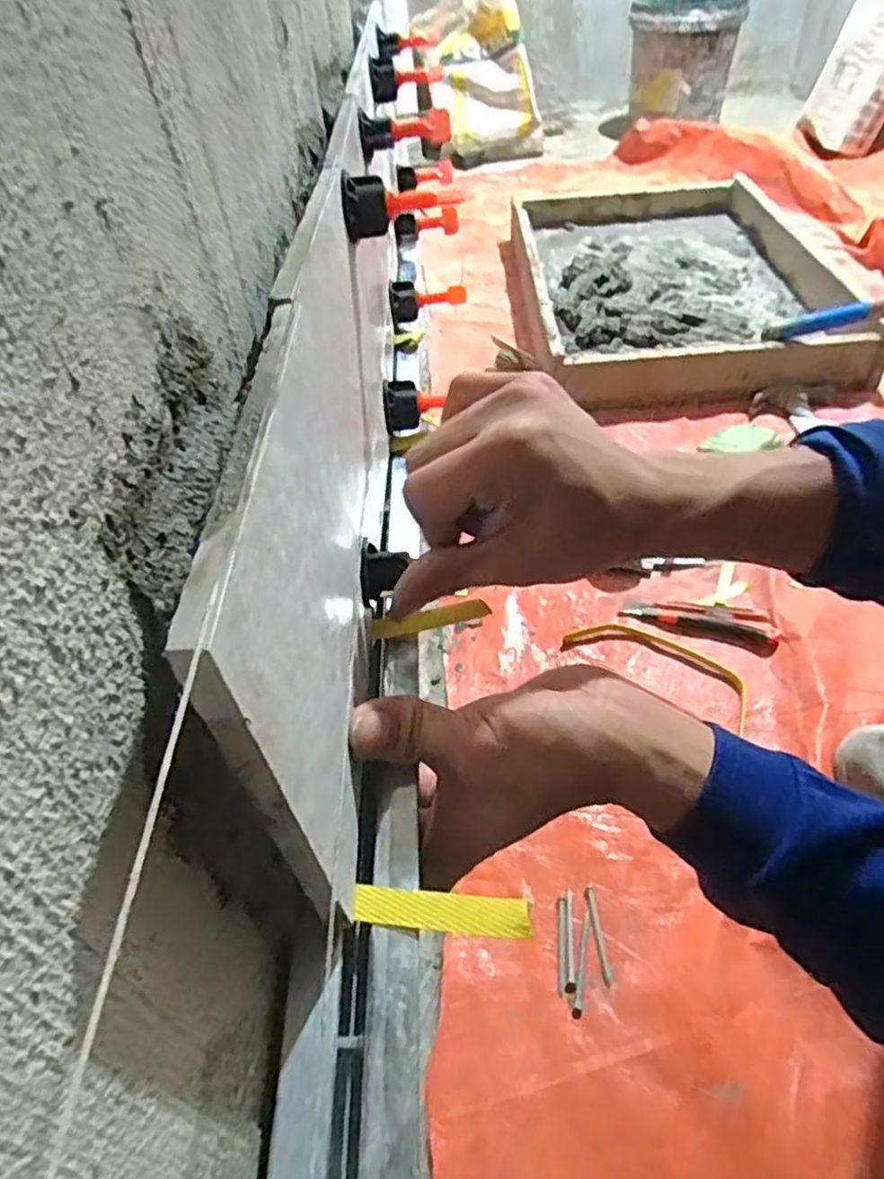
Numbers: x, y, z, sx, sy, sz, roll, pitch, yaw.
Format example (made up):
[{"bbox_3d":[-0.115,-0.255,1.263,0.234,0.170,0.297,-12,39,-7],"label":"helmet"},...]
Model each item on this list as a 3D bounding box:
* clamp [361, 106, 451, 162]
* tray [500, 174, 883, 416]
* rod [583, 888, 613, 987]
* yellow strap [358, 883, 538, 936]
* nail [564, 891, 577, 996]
[{"bbox_3d":[-0.024,-0.303,0.451,0.059,0.024,0.030,-7,46,0],"label":"clamp"},{"bbox_3d":[0.438,-0.614,1.312,0.566,0.078,0.801,-4,46,4],"label":"tray"},{"bbox_3d":[0.131,0.288,0.574,0.010,0.005,0.074,-7,46,0],"label":"rod"},{"bbox_3d":[-0.001,0.107,0.231,0.059,0.004,0.012,3,47,10],"label":"yellow strap"},{"bbox_3d":[0.107,0.293,0.575,0.010,0.005,0.078,1,47,8],"label":"nail"}]

